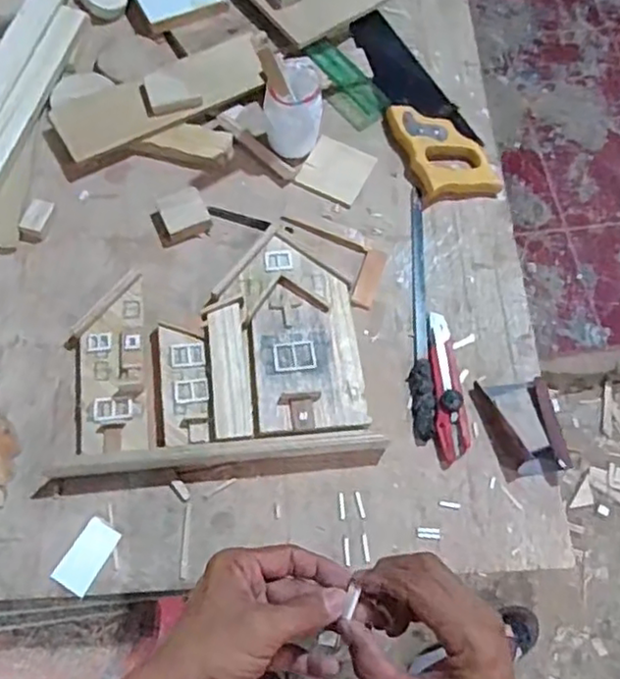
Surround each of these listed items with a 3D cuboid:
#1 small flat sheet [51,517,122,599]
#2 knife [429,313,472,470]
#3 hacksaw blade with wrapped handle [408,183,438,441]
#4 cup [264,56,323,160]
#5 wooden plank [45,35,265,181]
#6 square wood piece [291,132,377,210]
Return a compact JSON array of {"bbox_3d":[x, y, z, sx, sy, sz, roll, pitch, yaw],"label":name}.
[{"bbox_3d":[-0.210,0.204,0.608,0.036,0.004,0.064,31,69,2],"label":"small flat sheet"},{"bbox_3d":[0.145,0.048,0.688,0.034,0.014,0.166,-3,68,-4],"label":"knife"},{"bbox_3d":[0.124,-0.040,0.732,0.026,0.016,0.309,2,67,-2],"label":"hacksaw blade with wrapped handle"},{"bbox_3d":[-0.020,-0.273,0.761,0.064,0.093,0.070,1,67,-2],"label":"cup"},{"bbox_3d":[-0.185,-0.304,0.798,0.289,0.013,0.105,-28,71,-13],"label":"wooden plank"},{"bbox_3d":[0.032,-0.206,0.789,0.077,0.007,0.079,26,69,8],"label":"square wood piece"}]

